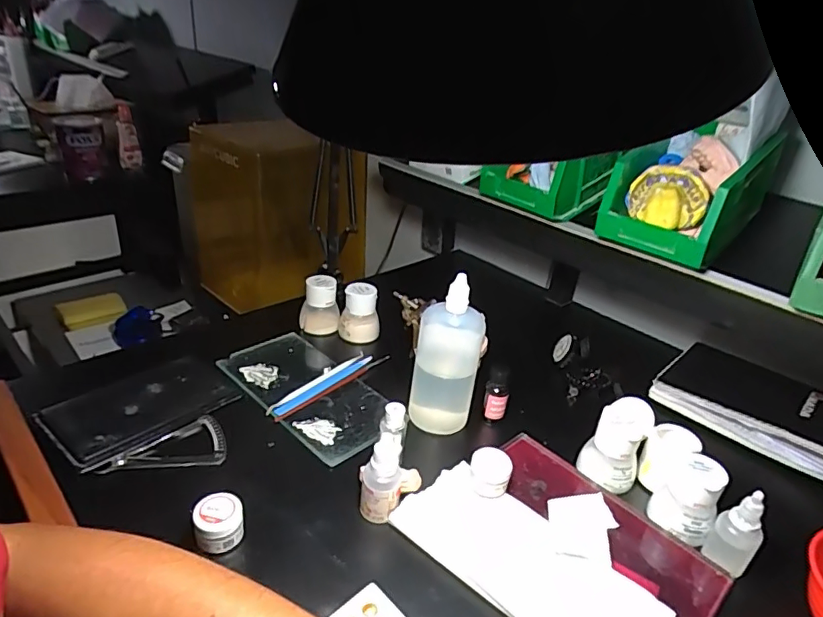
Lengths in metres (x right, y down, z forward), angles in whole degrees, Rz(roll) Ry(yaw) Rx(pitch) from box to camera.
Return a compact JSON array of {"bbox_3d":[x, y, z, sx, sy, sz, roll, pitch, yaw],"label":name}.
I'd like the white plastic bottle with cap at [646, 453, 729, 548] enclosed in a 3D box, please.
[{"bbox_3d":[0.230,0.154,0.438,0.046,0.056,0.046,28,36,33],"label":"white plastic bottle with cap"}]

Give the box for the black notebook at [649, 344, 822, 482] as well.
[{"bbox_3d":[0.392,0.103,0.589,0.220,0.044,0.144,30,37,35],"label":"black notebook"}]

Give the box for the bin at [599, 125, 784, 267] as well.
[{"bbox_3d":[0.267,-0.111,0.509,0.149,0.093,0.099,-21,40,-39],"label":"bin"}]

